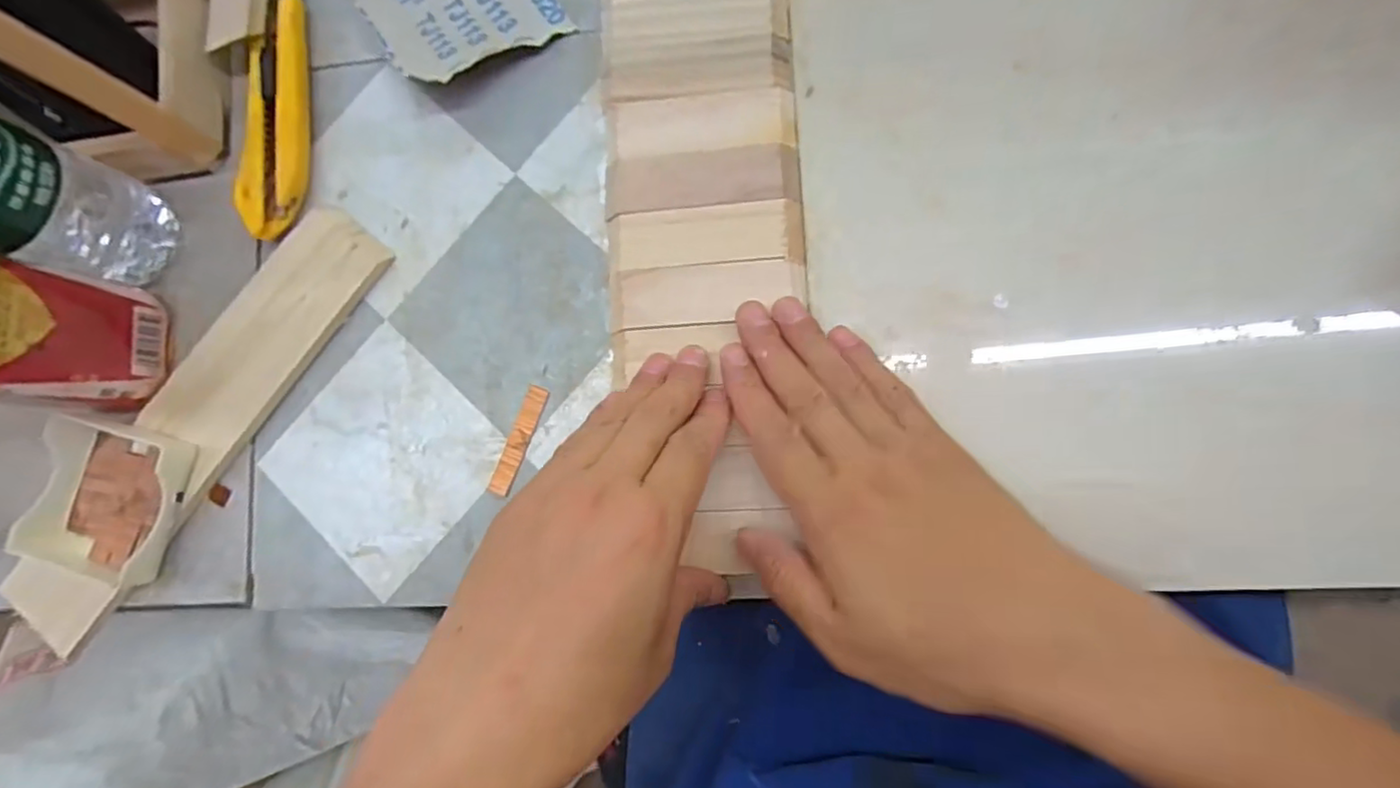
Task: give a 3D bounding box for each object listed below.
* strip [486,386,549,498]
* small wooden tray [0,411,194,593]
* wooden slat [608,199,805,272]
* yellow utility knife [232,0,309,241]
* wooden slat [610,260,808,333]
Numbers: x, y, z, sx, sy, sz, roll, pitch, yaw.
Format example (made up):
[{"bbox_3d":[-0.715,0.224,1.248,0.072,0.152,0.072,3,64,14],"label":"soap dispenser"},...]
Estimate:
[{"bbox_3d":[-0.093,0.024,0.322,0.012,0.004,0.058,21,88,9],"label":"strip"},{"bbox_3d":[-0.307,0.057,0.330,0.067,0.029,0.081,17,87,9],"label":"small wooden tray"},{"bbox_3d":[0.002,-0.079,0.315,0.096,0.007,0.031,-2,85,7],"label":"wooden slat"},{"bbox_3d":[-0.233,-0.170,0.350,0.028,0.021,0.169,-1,85,8],"label":"yellow utility knife"},{"bbox_3d":[0.003,-0.051,0.311,0.097,0.009,0.030,-7,84,6],"label":"wooden slat"}]

